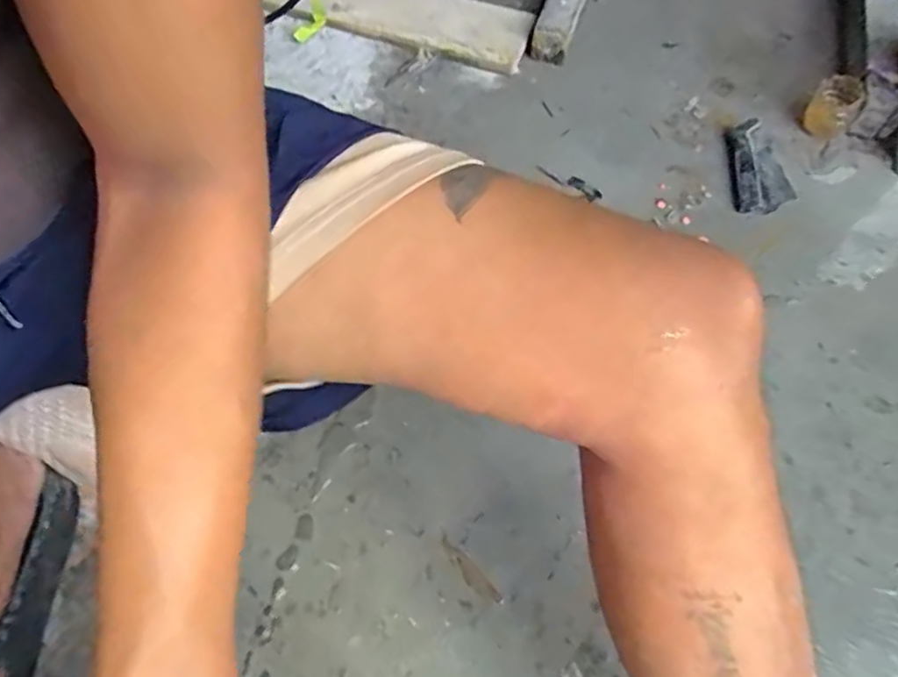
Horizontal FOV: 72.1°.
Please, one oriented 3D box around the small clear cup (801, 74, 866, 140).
[{"bbox_3d":[0.514,-0.312,0.824,0.056,0.066,0.062,32,64,15],"label":"small clear cup"}]

